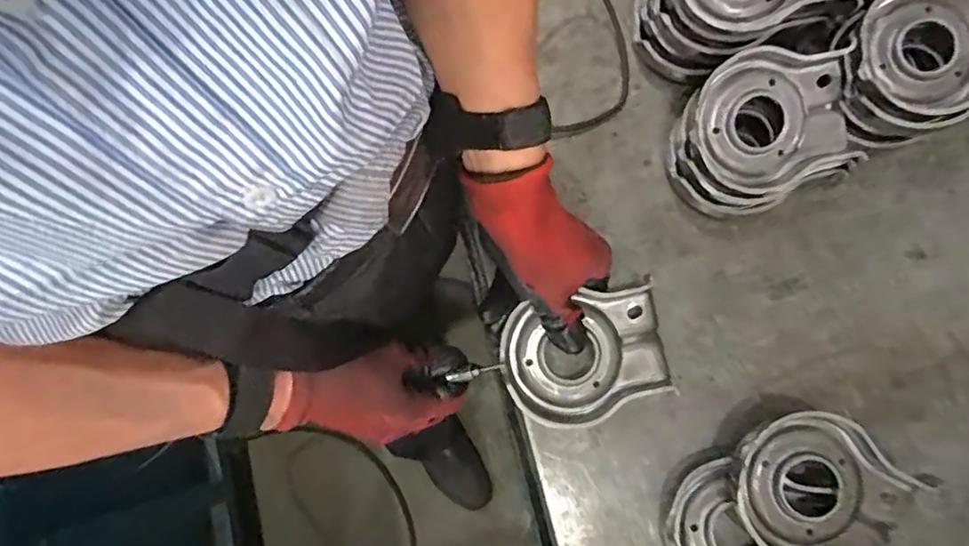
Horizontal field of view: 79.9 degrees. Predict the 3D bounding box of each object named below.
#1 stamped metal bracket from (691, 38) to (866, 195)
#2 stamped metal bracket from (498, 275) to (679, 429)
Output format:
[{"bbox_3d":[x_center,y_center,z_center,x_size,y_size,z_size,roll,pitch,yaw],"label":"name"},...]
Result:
[{"bbox_3d":[0.220,-0.119,0.437,0.120,0.028,0.101,-22,102,-2],"label":"stamped metal bracket"},{"bbox_3d":[0.075,0.064,0.430,0.121,0.029,0.090,-11,77,-3],"label":"stamped metal bracket"}]

